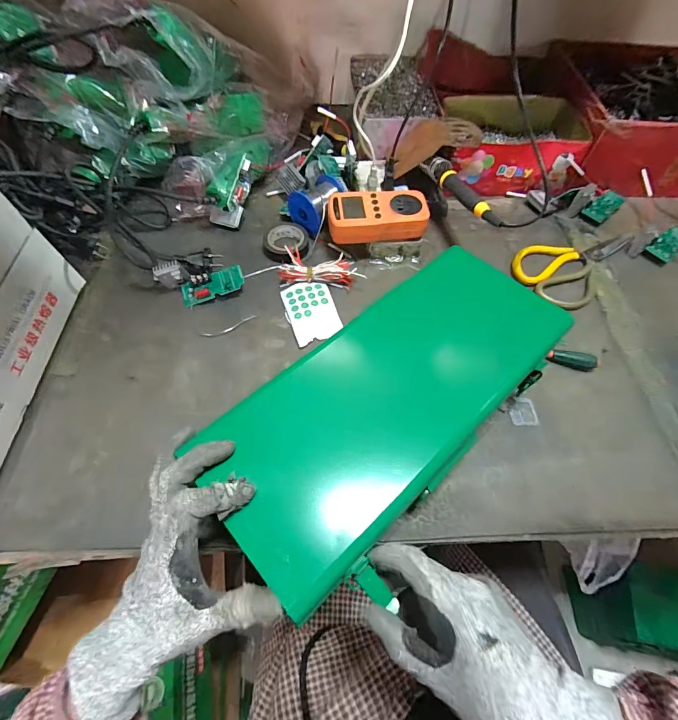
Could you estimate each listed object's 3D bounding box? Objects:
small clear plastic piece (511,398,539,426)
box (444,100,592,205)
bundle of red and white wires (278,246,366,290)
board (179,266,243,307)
[{"bbox_3d":[0.206,0.057,0.413,0.029,0.004,0.032,1,60,-1],"label":"small clear plastic piece"},{"bbox_3d":[0.277,-0.353,0.598,0.199,0.075,0.172,8,60,3],"label":"box"},{"bbox_3d":[-0.023,-0.123,0.490,0.109,0.022,0.048,8,60,3],"label":"bundle of red and white wires"},{"bbox_3d":[-0.163,-0.096,0.475,0.079,0.015,0.031,-19,93,-8],"label":"board"}]

